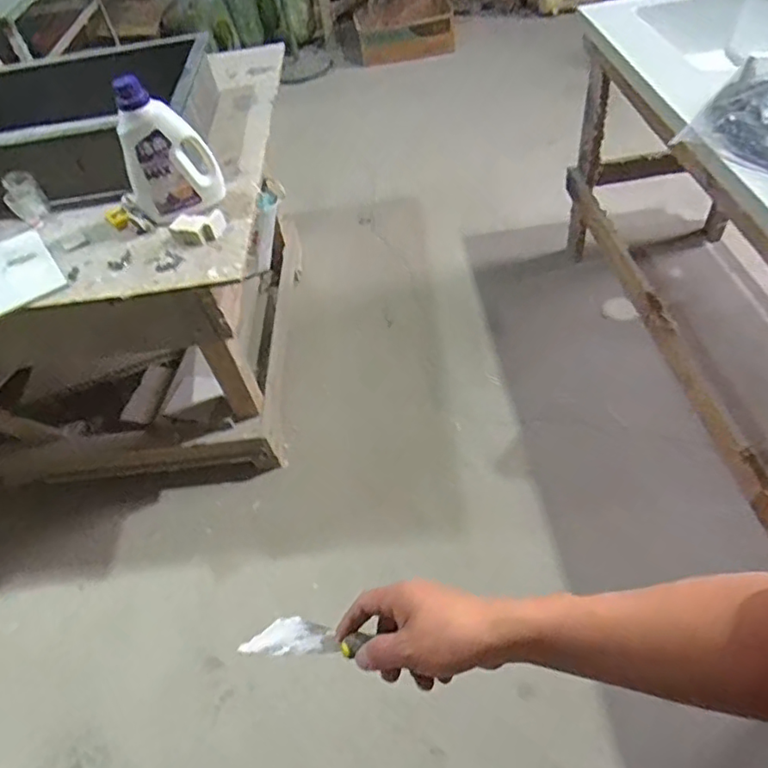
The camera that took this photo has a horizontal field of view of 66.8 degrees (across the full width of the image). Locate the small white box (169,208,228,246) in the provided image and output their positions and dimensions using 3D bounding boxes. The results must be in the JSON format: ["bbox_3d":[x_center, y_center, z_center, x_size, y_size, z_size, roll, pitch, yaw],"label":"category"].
[{"bbox_3d":[-0.389,-0.327,1.229,0.117,0.048,0.065,-20,49,-9],"label":"small white box"}]

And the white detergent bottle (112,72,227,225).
[{"bbox_3d":[-0.461,-0.486,1.220,0.183,0.274,0.104,-7,48,2],"label":"white detergent bottle"}]

